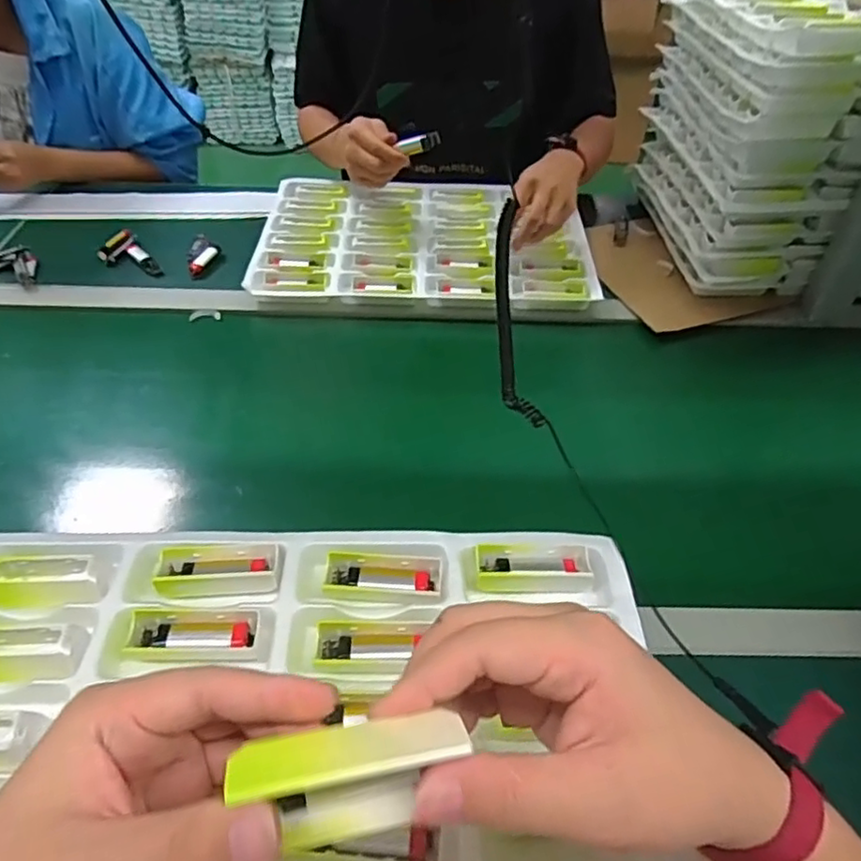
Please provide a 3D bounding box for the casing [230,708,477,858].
[{"bbox_3d":[-0.024,0.114,0.209,0.074,0.028,0.029,-10,47,-11],"label":"casing"}]

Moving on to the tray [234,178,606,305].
[{"bbox_3d":[-0.009,-0.274,0.900,0.450,0.025,0.311,1,46,-2],"label":"tray"}]

